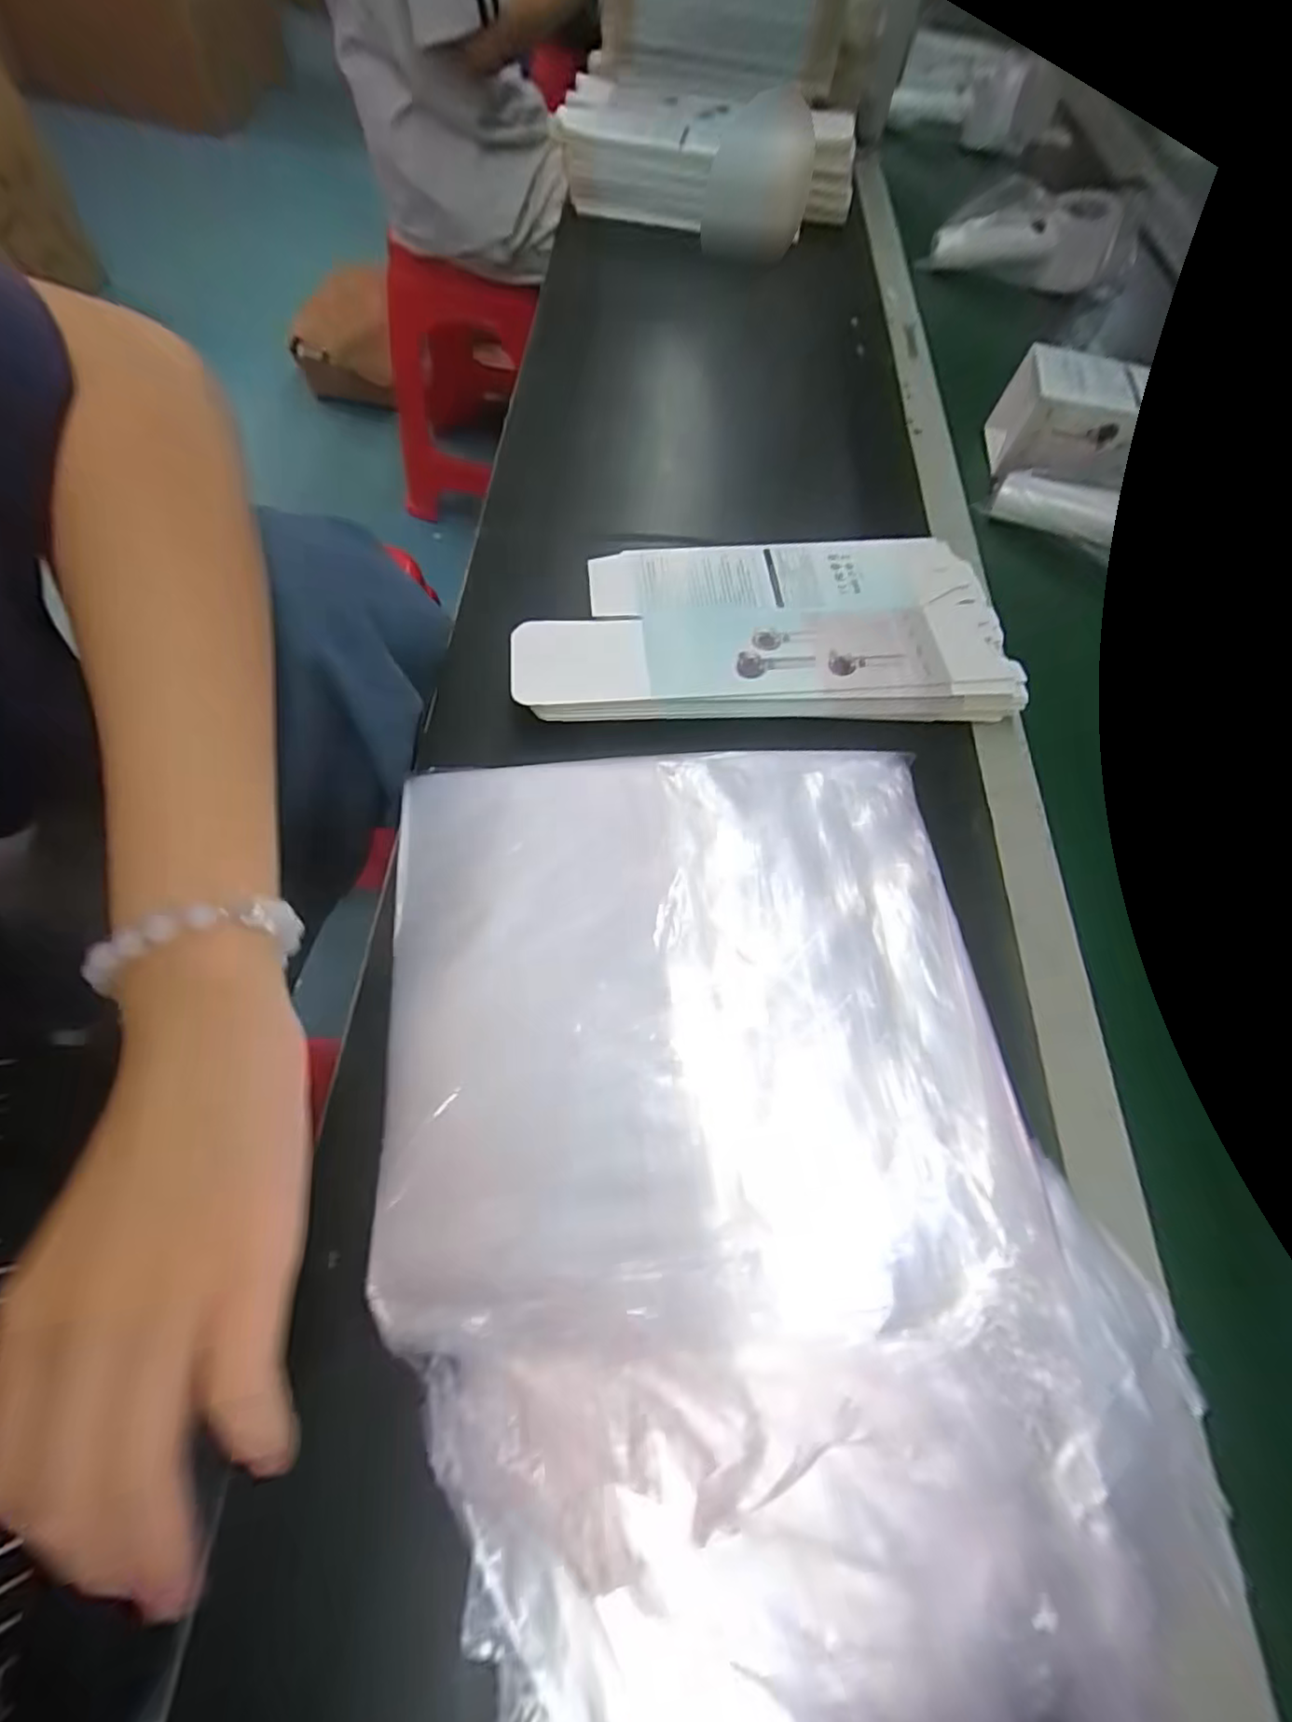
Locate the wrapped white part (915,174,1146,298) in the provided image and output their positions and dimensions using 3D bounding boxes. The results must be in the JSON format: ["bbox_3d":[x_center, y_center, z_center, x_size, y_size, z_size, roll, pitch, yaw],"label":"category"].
[{"bbox_3d":[0.358,-0.571,0.576,0.180,0.061,0.052,13,63,0],"label":"wrapped white part"}]

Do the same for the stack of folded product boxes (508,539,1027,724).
[{"bbox_3d":[0.066,-0.134,0.356,0.268,0.014,0.118,0,67,-3],"label":"stack of folded product boxes"}]

